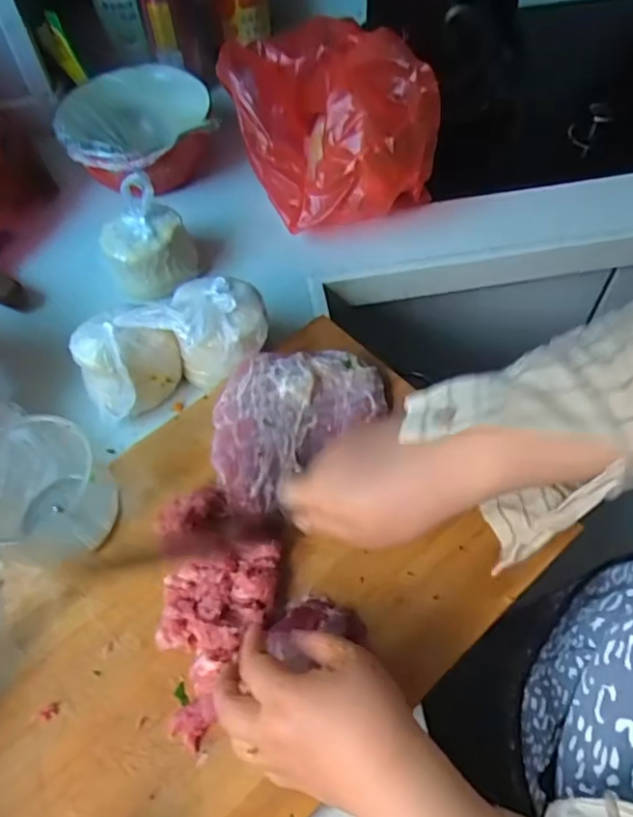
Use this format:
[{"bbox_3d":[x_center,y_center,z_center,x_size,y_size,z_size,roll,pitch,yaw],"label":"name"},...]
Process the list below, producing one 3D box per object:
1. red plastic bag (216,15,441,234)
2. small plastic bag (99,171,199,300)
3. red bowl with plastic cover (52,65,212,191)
[{"bbox_3d":[0.015,-0.314,0.675,0.187,0.120,0.243,-20,58,-11],"label":"red plastic bag"},{"bbox_3d":[-0.169,-0.170,0.596,0.082,0.100,0.068,-19,58,-10],"label":"small plastic bag"},{"bbox_3d":[-0.209,-0.331,0.716,0.166,0.071,0.172,-2,61,3],"label":"red bowl with plastic cover"}]

